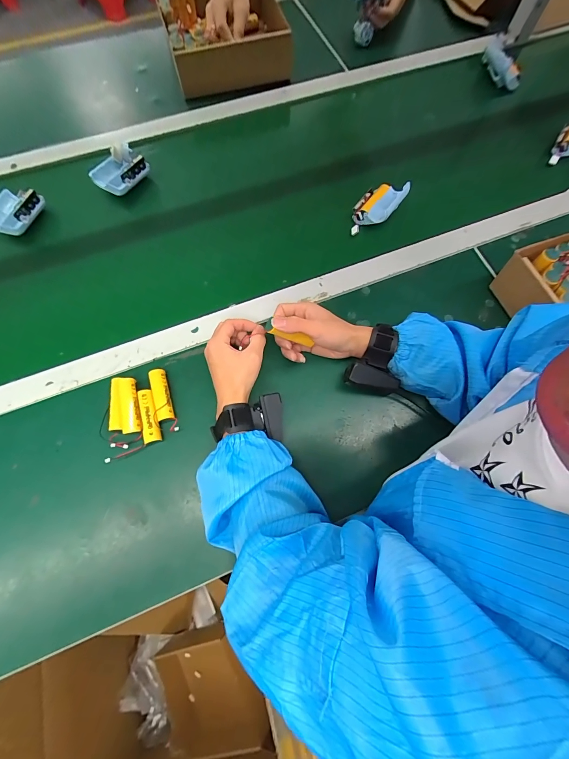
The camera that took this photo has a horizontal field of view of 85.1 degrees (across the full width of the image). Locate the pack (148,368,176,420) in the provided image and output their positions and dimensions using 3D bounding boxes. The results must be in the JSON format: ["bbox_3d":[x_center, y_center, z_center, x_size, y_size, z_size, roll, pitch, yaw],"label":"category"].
[{"bbox_3d":[-0.167,0.021,0.428,0.021,0.022,0.071,-18,74,-7],"label":"pack"}]

